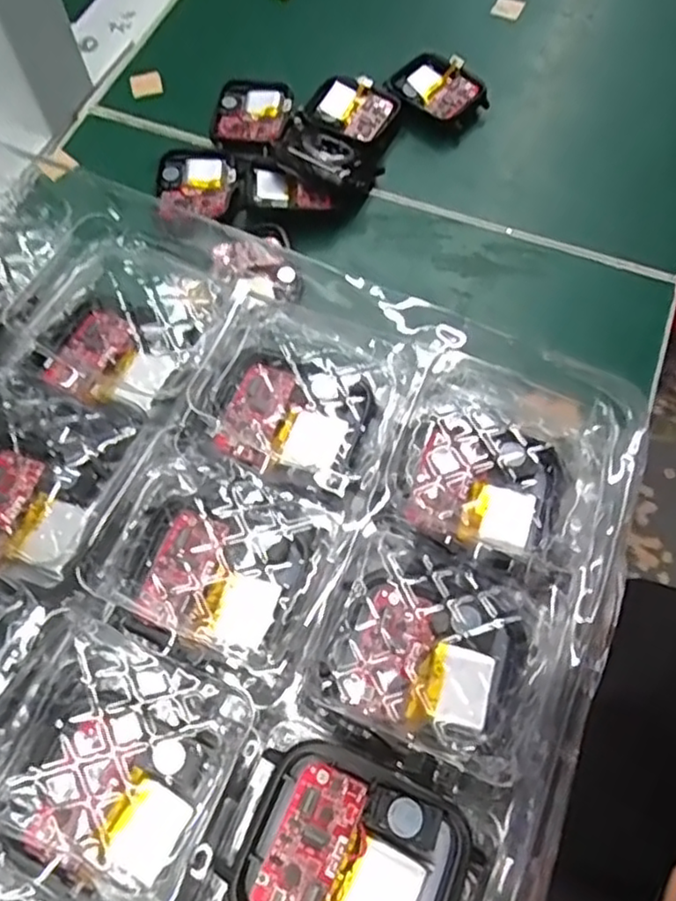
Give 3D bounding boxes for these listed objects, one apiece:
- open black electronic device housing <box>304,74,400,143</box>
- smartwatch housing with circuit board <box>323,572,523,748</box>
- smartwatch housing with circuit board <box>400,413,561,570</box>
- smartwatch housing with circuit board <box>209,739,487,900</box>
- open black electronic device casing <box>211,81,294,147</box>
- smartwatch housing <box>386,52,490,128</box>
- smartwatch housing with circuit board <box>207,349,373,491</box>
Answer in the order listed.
[{"bbox_3d":[0.006,-0.170,0.332,0.042,0.007,0.038,30,69,14],"label":"open black electronic device housing"},{"bbox_3d":[0.020,0.049,0.162,0.041,0.008,0.035,18,67,9],"label":"smartwatch housing with circuit board"},{"bbox_3d":[0.037,0.009,0.176,0.037,0.010,0.035,22,67,10],"label":"smartwatch housing with circuit board"},{"bbox_3d":[0.003,0.085,0.139,0.046,0.010,0.037,22,67,11],"label":"smartwatch housing with circuit board"},{"bbox_3d":[-0.042,-0.165,0.330,0.039,0.007,0.044,2,65,2],"label":"open black electronic device casing"},{"bbox_3d":[0.050,-0.180,0.337,0.046,0.012,0.035,38,71,16],"label":"smartwatch housing"},{"bbox_3d":[-0.012,-0.009,0.185,0.041,0.011,0.034,24,68,11],"label":"smartwatch housing with circuit board"}]

